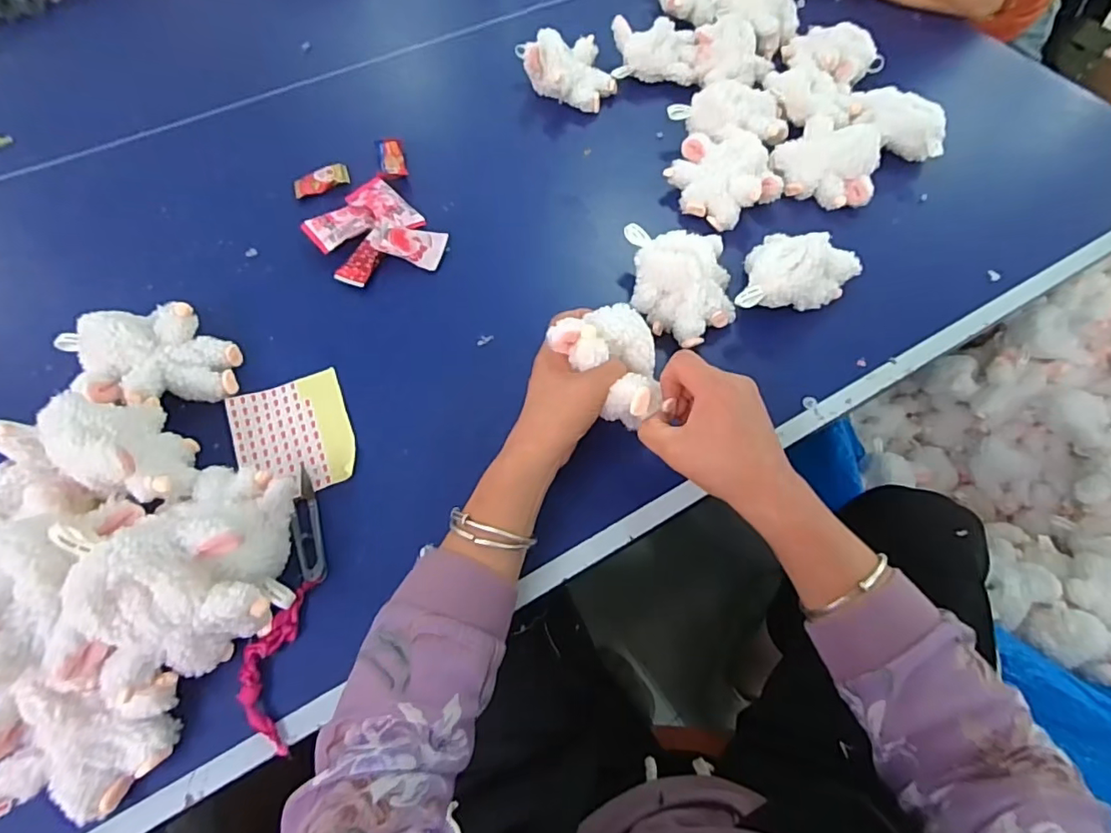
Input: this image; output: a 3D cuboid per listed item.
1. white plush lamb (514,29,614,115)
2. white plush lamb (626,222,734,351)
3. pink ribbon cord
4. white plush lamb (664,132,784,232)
[{"bbox_3d":[0.015,-0.449,0.729,0.129,0.063,0.091,3,62,2],"label":"white plush lamb"},{"bbox_3d":[0.126,-0.132,0.558,0.096,0.057,0.129,0,62,0],"label":"white plush lamb"},{"bbox_3d":[-0.211,0.183,0.417,0.041,0.015,0.117,0,62,0],"label":"pink ribbon cord"},{"bbox_3d":[0.189,-0.275,0.642,0.108,0.048,0.121,-30,66,-15],"label":"white plush lamb"}]

